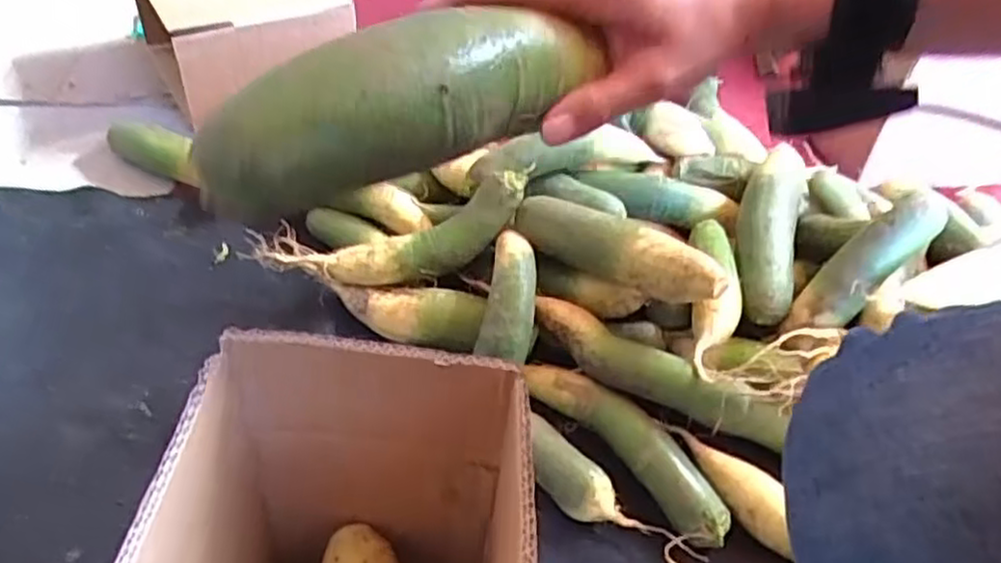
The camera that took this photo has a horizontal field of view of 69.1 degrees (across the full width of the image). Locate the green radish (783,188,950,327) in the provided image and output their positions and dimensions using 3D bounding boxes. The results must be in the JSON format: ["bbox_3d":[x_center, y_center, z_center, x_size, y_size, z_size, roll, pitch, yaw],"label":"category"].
[{"bbox_3d":[0.361,-0.017,0.712,0.184,0.042,0.046,-43,56,4],"label":"green radish"}]

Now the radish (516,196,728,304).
[{"bbox_3d":[0.117,-0.032,0.731,0.240,0.067,0.056,23,47,36],"label":"radish"}]

